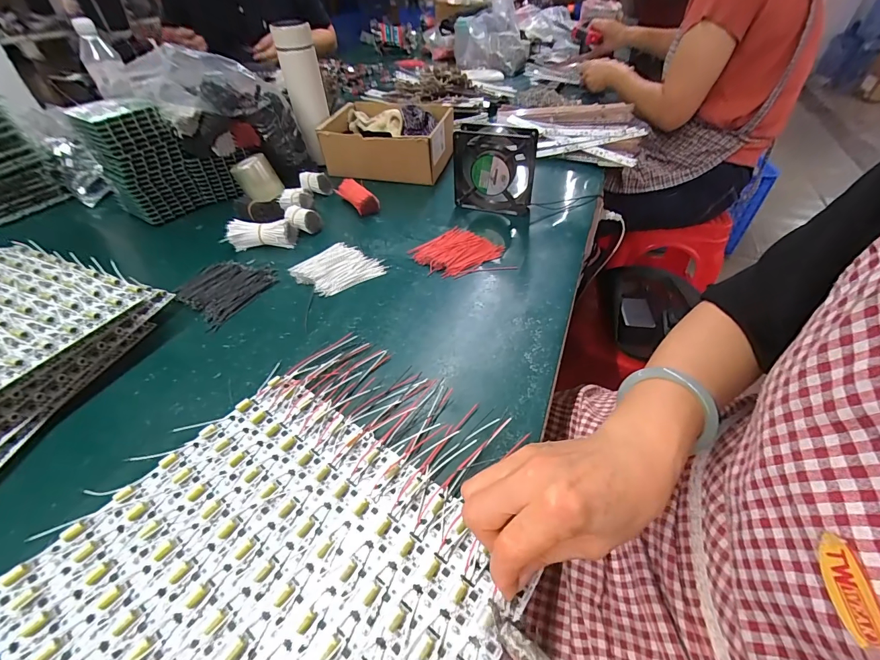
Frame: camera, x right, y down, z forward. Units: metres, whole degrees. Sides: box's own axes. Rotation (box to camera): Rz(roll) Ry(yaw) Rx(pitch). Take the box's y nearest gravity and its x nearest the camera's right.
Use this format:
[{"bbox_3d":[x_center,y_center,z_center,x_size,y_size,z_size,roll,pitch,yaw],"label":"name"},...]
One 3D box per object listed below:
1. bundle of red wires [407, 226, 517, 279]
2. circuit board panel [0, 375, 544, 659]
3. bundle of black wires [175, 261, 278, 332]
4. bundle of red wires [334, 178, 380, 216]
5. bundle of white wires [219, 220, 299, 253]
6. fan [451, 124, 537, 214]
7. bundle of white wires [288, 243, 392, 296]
[{"bbox_3d":[0.026,-0.109,0.536,0.118,0.012,0.115,-17,47,-16],"label":"bundle of red wires"},{"bbox_3d":[-0.117,0.168,0.255,0.283,0.011,0.238,28,51,25],"label":"circuit board panel"},{"bbox_3d":[-0.277,-0.056,0.498,0.102,0.012,0.111,22,49,21],"label":"bundle of black wires"},{"bbox_3d":[-0.138,-0.223,0.645,0.034,0.037,0.091,-32,53,-28],"label":"bundle of red wires"},{"bbox_3d":[-0.261,-0.140,0.561,0.097,0.032,0.034,-8,45,-8],"label":"bundle of white wires"},{"bbox_3d":[0.082,-0.247,0.592,0.121,0.118,0.045,11,46,12],"label":"fan"},{"bbox_3d":[-0.138,-0.084,0.518,0.101,0.011,0.092,-33,53,-29],"label":"bundle of white wires"}]

